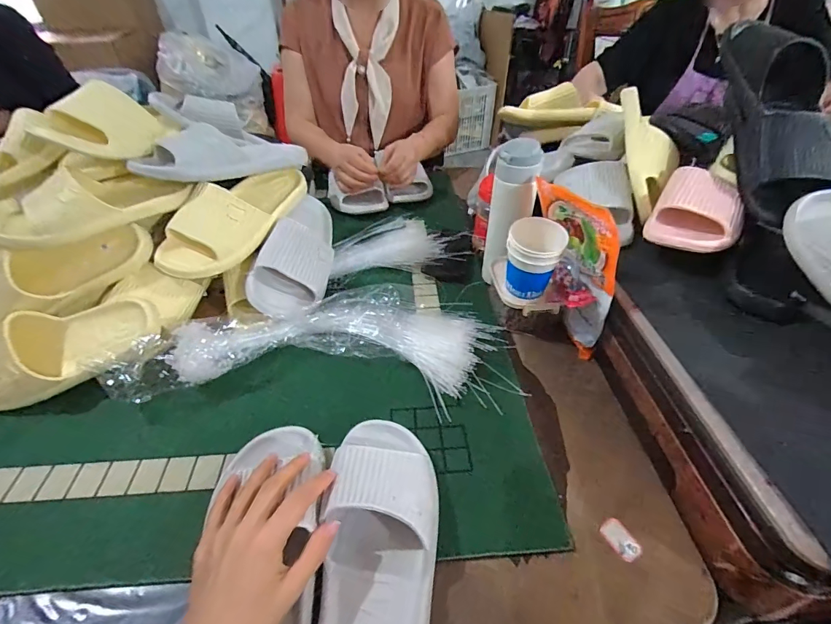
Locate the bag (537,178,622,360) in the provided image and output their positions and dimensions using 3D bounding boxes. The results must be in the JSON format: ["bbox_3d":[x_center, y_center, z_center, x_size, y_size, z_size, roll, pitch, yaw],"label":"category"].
[{"bbox_3d":[0.208,-0.062,0.552,0.036,0.205,0.151,-16,44,-15],"label":"bag"}]

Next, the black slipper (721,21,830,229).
[{"bbox_3d":[0.471,-0.254,0.535,0.081,0.107,0.294,0,77,2],"label":"black slipper"}]

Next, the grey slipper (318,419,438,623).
[{"bbox_3d":[-0.031,0.213,0.366,0.096,0.063,0.257,0,52,2],"label":"grey slipper"}]

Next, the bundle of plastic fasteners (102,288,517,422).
[{"bbox_3d":[-0.118,0.047,0.540,0.478,0.063,0.163,1,42,2],"label":"bundle of plastic fasteners"}]

